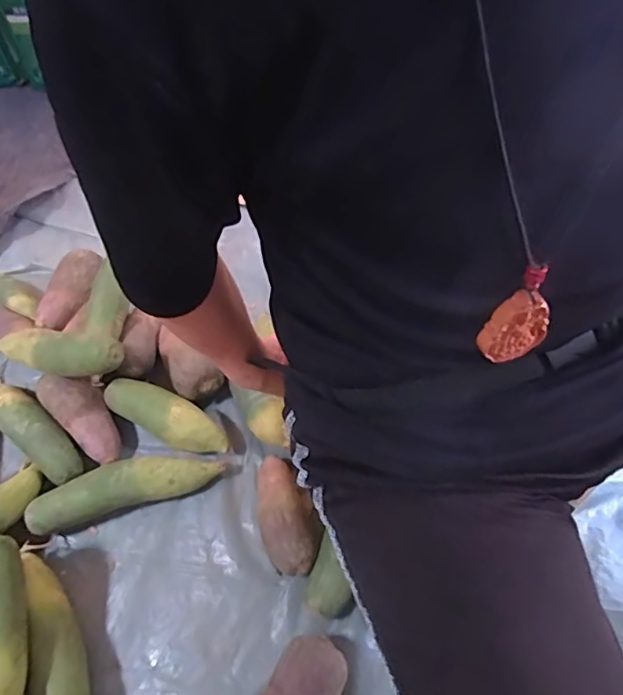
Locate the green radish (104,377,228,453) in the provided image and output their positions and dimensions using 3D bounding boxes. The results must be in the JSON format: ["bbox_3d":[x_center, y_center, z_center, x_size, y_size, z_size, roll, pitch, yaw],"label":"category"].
[{"bbox_3d":[-0.204,0.093,0.732,0.193,0.050,0.058,24,60,16],"label":"green radish"}]

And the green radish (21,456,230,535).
[{"bbox_3d":[-0.238,0.183,0.692,0.236,0.055,0.060,-16,57,-9],"label":"green radish"}]

